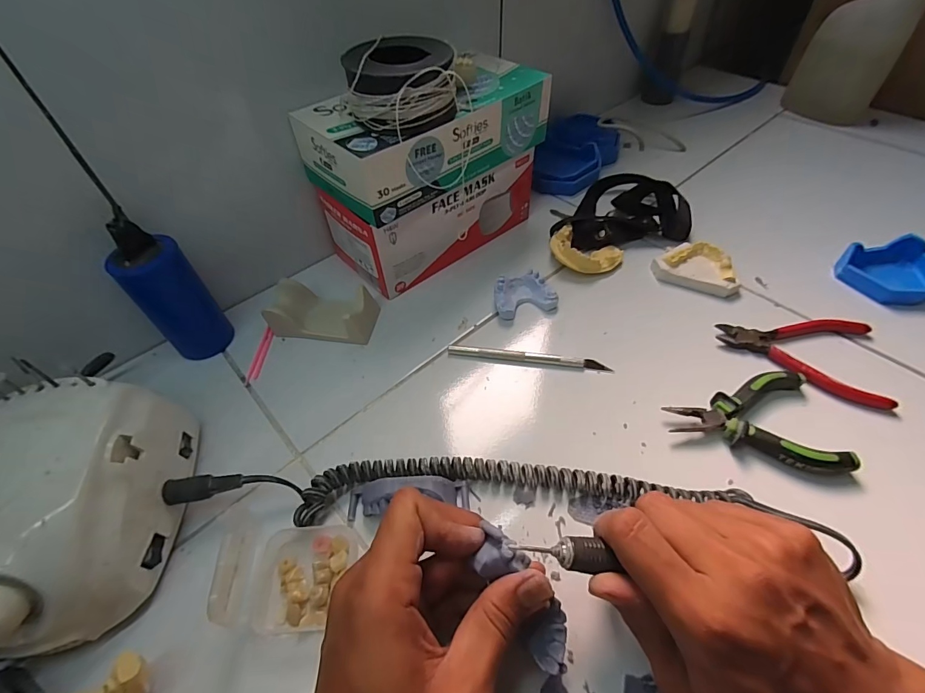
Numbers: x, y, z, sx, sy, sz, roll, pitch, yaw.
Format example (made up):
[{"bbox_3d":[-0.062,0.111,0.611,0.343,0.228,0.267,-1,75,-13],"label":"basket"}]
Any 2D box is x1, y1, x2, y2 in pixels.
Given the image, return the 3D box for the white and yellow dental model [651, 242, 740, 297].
[{"bbox_3d":[0.230,-0.078,0.418,0.076,0.023,0.046,20,54,18],"label":"white and yellow dental model"}]

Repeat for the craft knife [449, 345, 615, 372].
[{"bbox_3d":[0.055,0.010,0.363,0.134,0.010,0.009,7,51,8],"label":"craft knife"}]

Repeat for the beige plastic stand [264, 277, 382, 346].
[{"bbox_3d":[-0.128,-0.034,0.391,0.089,0.031,0.052,7,51,8],"label":"beige plastic stand"}]

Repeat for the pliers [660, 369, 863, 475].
[{"bbox_3d":[0.209,0.057,0.310,0.108,0.017,0.077,-4,50,0],"label":"pliers"}]

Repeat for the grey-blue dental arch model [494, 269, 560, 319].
[{"bbox_3d":[0.058,-0.051,0.409,0.057,0.022,0.041,-12,51,-7],"label":"grey-blue dental arch model"}]

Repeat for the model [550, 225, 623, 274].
[{"bbox_3d":[0.126,-0.096,0.438,0.072,0.026,0.051,13,52,13],"label":"model"}]

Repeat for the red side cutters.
[{"bbox_3d":[0.284,-0.002,0.363,0.122,0.011,0.089,14,52,14],"label":"red side cutters"}]

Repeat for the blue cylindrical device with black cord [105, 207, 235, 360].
[{"bbox_3d":[-0.242,-0.043,0.352,0.048,0.119,0.043,-16,51,-10],"label":"blue cylindrical device with black cord"}]

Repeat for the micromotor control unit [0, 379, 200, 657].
[{"bbox_3d":[-0.231,0.096,0.255,0.093,0.082,0.136,-8,50,-4],"label":"micromotor control unit"}]

